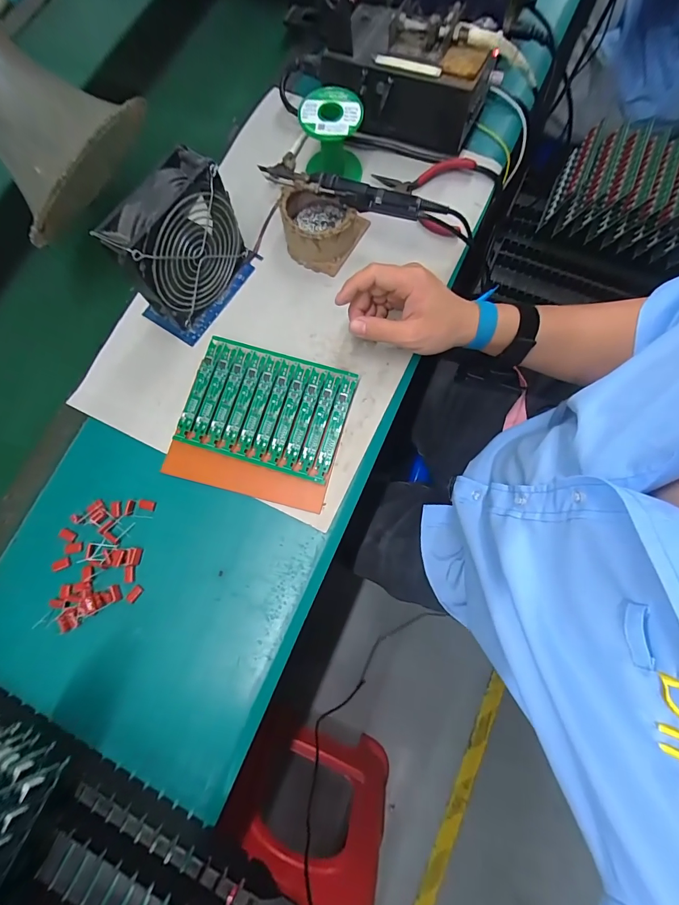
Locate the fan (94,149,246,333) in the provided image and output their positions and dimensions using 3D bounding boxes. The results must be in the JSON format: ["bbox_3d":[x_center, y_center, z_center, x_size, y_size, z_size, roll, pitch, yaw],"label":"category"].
[{"bbox_3d":[-0.156,-0.202,0.380,0.049,0.126,0.121,41,80,9],"label":"fan"}]

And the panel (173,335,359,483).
[{"bbox_3d":[-0.076,-0.048,0.395,0.163,0.004,0.119,16,81,5],"label":"panel"}]

